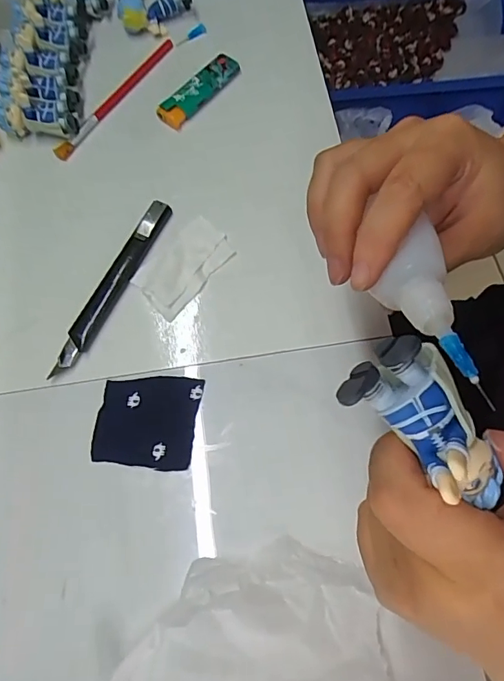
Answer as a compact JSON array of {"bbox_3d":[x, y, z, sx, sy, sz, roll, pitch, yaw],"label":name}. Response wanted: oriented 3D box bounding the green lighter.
[{"bbox_3d":[-0.044,-0.207,0.389,0.021,0.016,0.078,39,75,16],"label":"green lighter"}]

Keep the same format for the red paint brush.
[{"bbox_3d":[-0.114,-0.204,0.392,0.011,0.014,0.143,31,73,14],"label":"red paint brush"}]

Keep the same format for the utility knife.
[{"bbox_3d":[-0.094,-0.040,0.320,0.015,0.012,0.138,23,72,12],"label":"utility knife"}]

